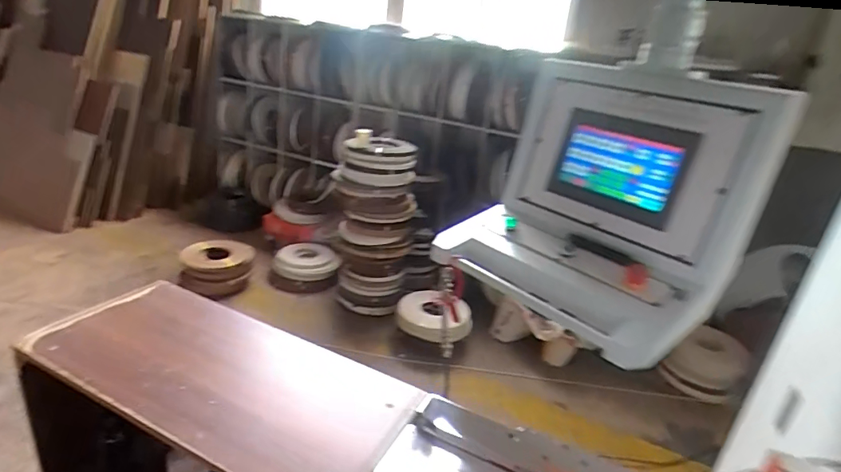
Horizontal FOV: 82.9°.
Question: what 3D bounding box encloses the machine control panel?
[{"bbox_3d":[0.342,-0.113,0.963,0.417,0.416,0.525,-12,29,-38],"label":"machine control panel"}]

